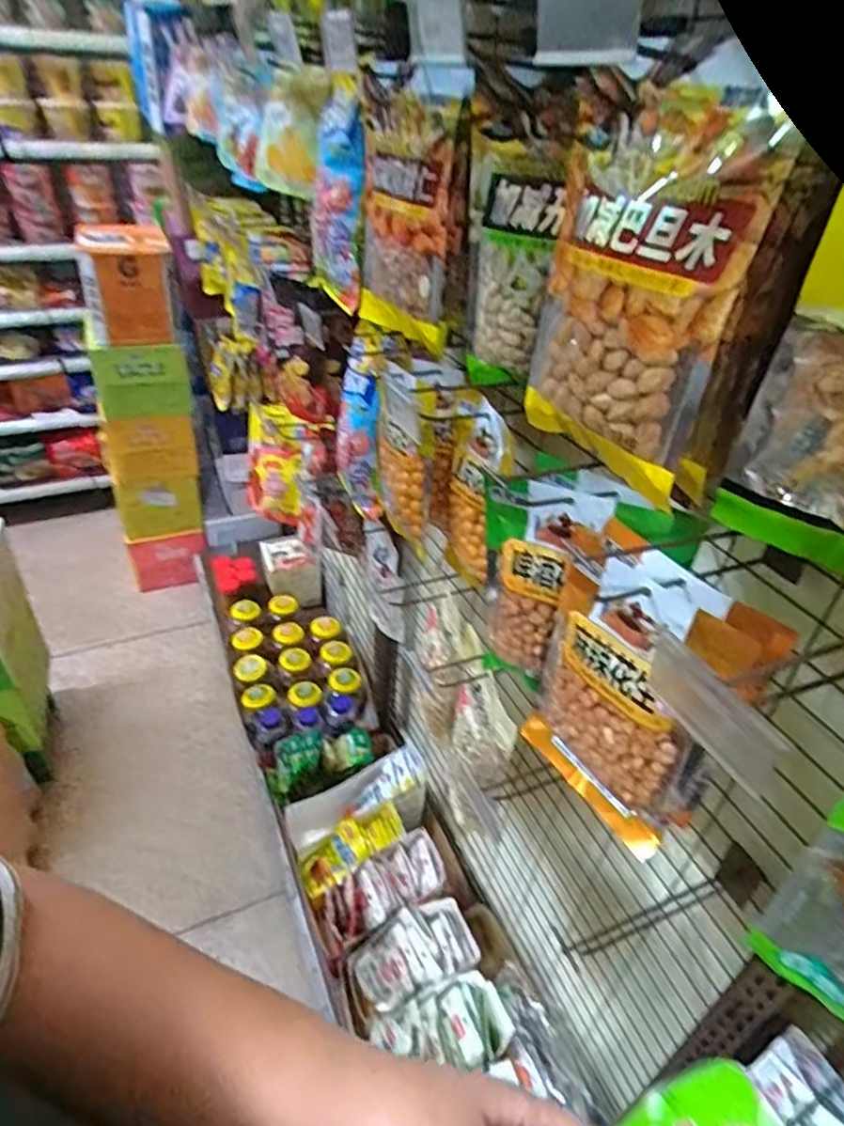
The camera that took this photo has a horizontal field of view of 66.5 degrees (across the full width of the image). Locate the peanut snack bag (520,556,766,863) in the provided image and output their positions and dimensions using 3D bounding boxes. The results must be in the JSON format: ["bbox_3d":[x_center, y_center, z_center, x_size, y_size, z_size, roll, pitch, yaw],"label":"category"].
[{"bbox_3d":[0.164,0.109,0.523,0.051,0.225,0.155,-16,41,-25],"label":"peanut snack bag"}]

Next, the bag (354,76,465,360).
[{"bbox_3d":[-0.025,-0.361,0.688,0.035,0.230,0.183,-21,43,-29],"label":"bag"}]

